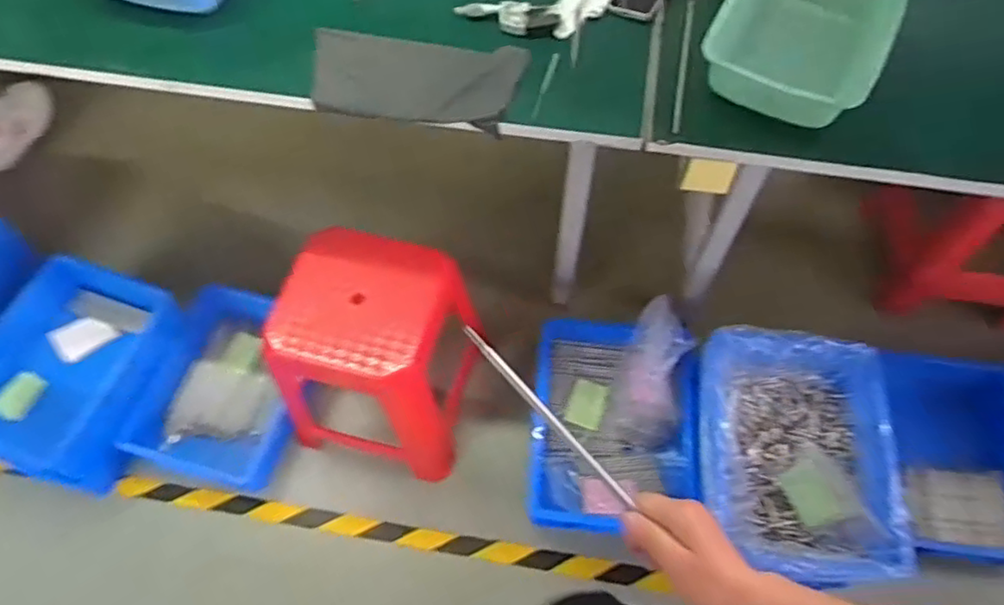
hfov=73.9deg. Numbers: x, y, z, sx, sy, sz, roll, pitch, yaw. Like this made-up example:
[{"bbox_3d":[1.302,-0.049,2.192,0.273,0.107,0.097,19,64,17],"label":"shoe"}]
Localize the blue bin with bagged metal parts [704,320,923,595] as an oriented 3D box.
[{"bbox_3d":[0.507,0.256,1.135,0.322,0.119,0.403,7,61,4],"label":"blue bin with bagged metal parts"}]

